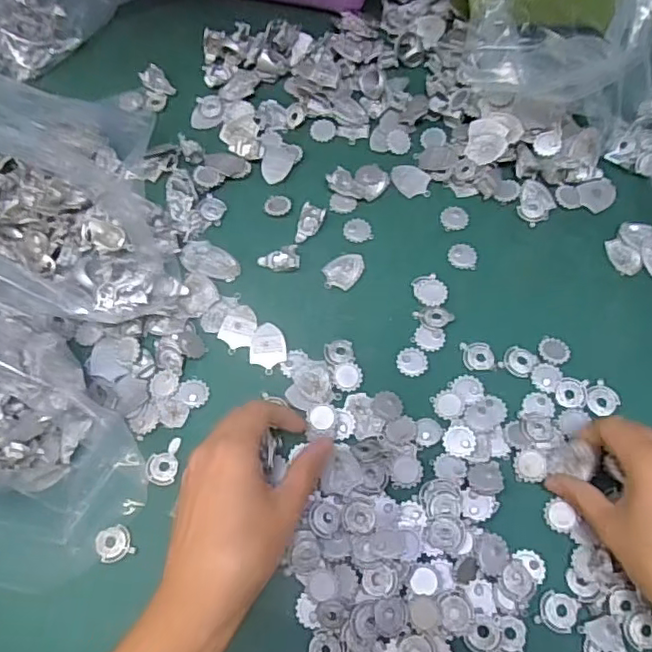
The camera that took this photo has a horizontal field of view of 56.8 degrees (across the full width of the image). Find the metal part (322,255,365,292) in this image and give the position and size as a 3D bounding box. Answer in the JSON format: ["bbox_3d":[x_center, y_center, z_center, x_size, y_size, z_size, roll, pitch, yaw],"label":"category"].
[{"bbox_3d":[0.014,-0.041,0.454,0.035,0.004,0.025,-39,72,-15],"label":"metal part"}]

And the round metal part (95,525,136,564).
[{"bbox_3d":[-0.132,0.136,0.377,0.020,0.006,0.020,0,67,1],"label":"round metal part"}]

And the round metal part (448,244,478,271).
[{"bbox_3d":[0.104,-0.053,0.457,0.022,0.004,0.022,0,67,1],"label":"round metal part"}]

